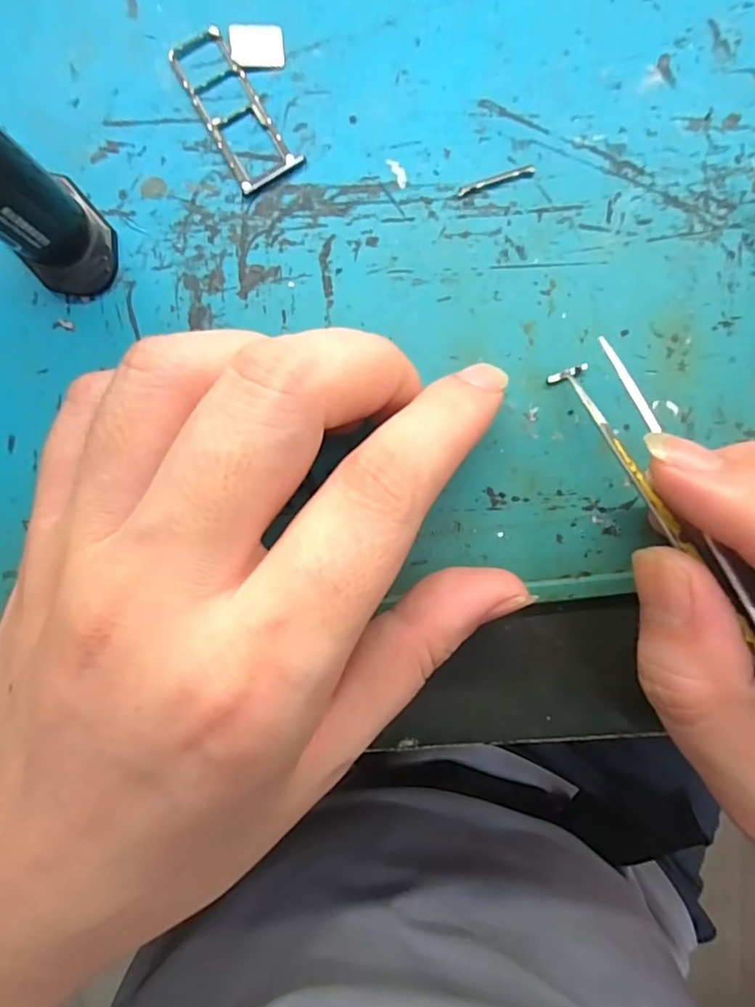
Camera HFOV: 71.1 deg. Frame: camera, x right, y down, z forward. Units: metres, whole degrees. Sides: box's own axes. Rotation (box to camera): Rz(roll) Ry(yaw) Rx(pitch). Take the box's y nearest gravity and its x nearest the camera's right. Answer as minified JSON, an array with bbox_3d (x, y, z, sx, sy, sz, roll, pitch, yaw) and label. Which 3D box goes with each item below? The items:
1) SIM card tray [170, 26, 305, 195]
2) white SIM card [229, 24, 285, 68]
[{"bbox_3d":[-0.035,-0.098,0.130,0.016,0.004,0.038,-31,94,1],"label":"SIM card tray"},{"bbox_3d":[-0.030,-0.113,0.130,0.013,0.004,0.009,-5,98,-9],"label":"white SIM card"}]

